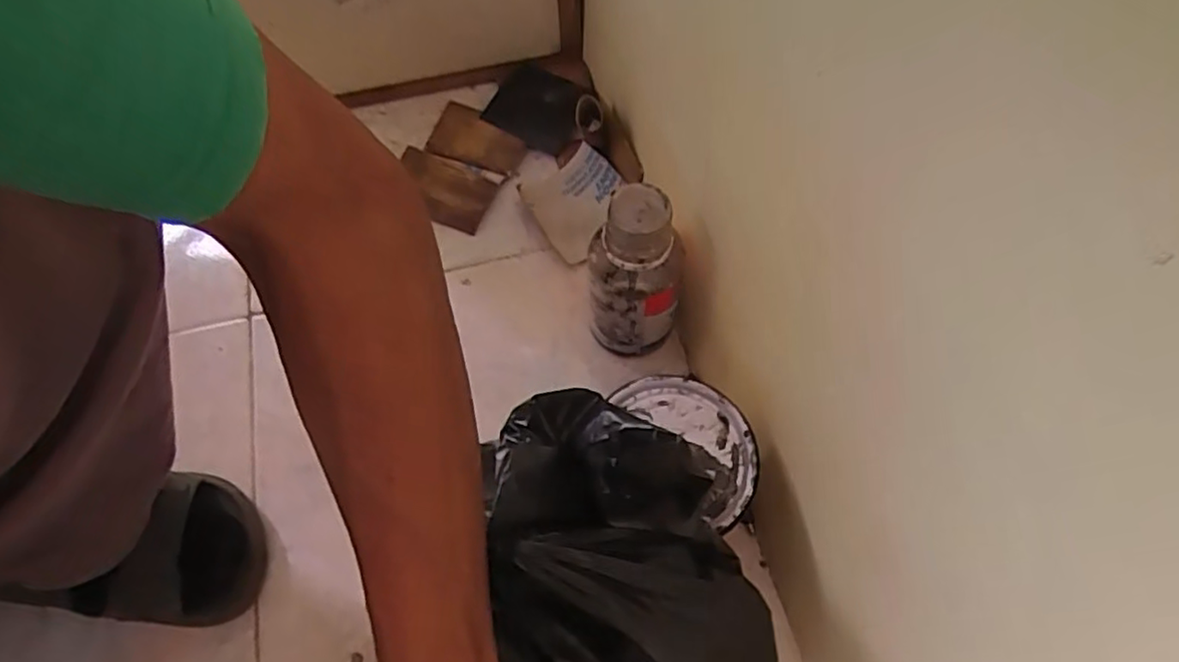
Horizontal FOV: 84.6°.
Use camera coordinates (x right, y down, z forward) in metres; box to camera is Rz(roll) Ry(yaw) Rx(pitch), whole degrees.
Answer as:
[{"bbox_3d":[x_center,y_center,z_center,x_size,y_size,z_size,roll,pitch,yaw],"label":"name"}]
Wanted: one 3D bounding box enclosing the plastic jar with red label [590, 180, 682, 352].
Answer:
[{"bbox_3d":[0.036,-0.036,0.513,0.068,0.172,0.057,10,65,7],"label":"plastic jar with red label"}]

